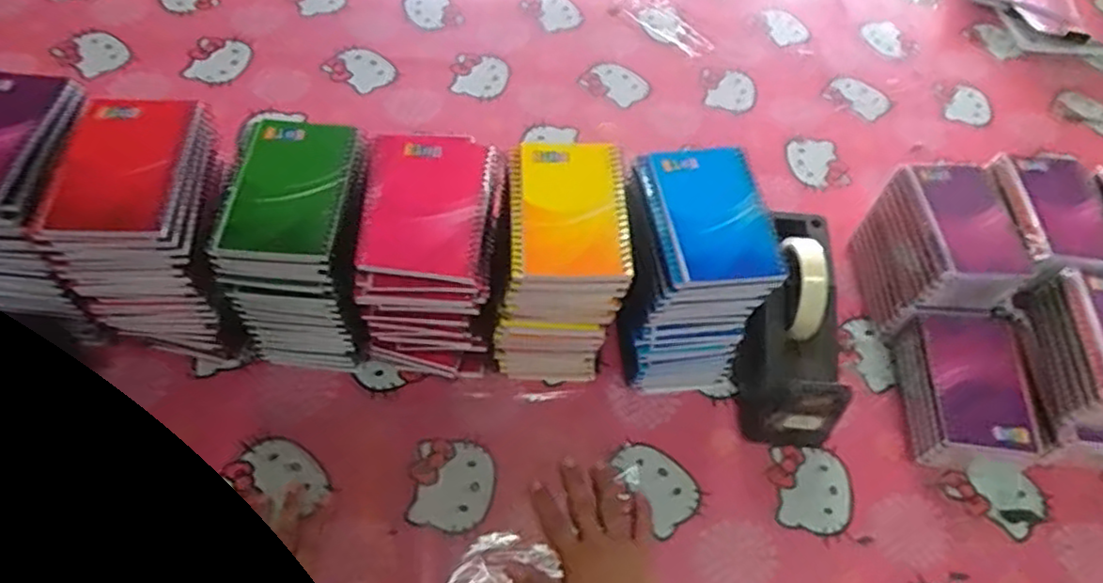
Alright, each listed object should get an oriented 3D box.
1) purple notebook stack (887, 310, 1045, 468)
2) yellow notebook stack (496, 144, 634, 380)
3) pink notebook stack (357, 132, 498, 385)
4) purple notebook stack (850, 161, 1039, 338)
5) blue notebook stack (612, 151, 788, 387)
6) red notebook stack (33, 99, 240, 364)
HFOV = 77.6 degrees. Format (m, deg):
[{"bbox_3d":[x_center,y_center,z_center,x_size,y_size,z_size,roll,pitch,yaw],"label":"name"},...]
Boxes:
[{"bbox_3d":[0.388,0.094,0.645,0.097,0.069,0.139,8,58,0],"label":"purple notebook stack"},{"bbox_3d":[0.002,-0.019,0.613,0.103,0.179,0.134,2,59,-4],"label":"yellow notebook stack"},{"bbox_3d":[-0.105,-0.022,0.608,0.108,0.182,0.139,3,59,-3],"label":"pink notebook stack"},{"bbox_3d":[0.386,-0.035,0.697,0.110,0.123,0.136,-6,59,-8],"label":"purple notebook stack"},{"bbox_3d":[0.117,-0.010,0.622,0.100,0.189,0.140,-4,59,-7],"label":"blue notebook stack"},{"bbox_3d":[-0.317,-0.046,0.584,0.114,0.178,0.137,6,57,-2],"label":"red notebook stack"}]

